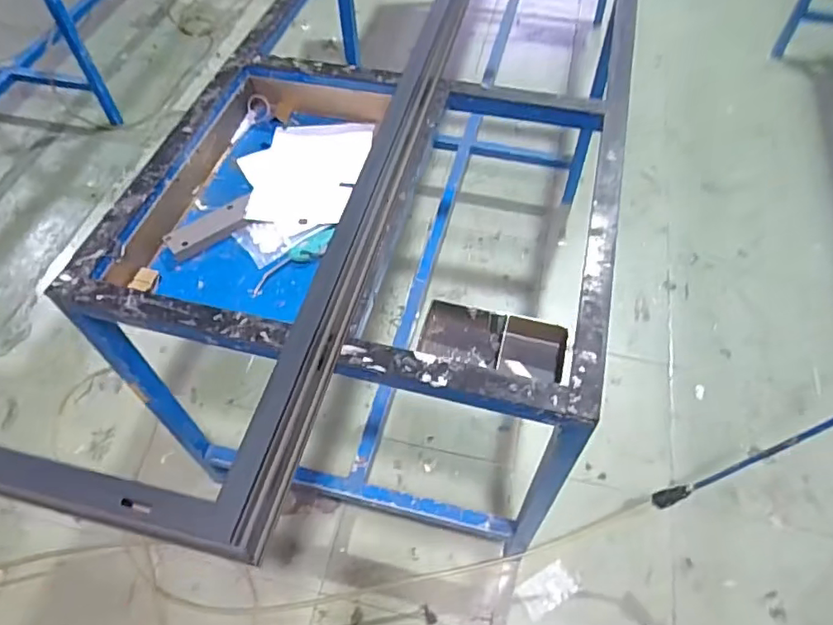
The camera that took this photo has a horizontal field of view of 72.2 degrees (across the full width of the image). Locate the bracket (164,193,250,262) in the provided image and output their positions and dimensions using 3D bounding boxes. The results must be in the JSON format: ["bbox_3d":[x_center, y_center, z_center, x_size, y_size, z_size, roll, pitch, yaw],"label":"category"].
[{"bbox_3d":[-0.369,-0.158,1.028,0.164,0.019,0.060,-32,60,-17],"label":"bracket"}]

